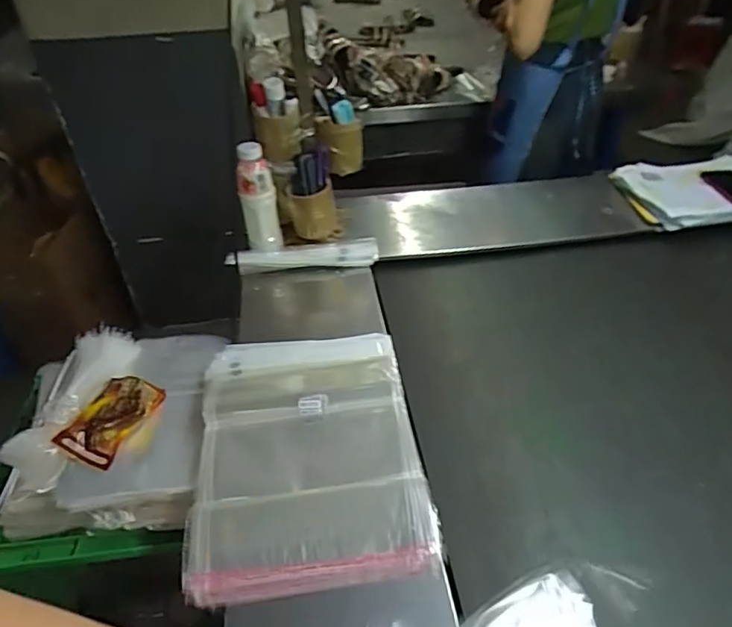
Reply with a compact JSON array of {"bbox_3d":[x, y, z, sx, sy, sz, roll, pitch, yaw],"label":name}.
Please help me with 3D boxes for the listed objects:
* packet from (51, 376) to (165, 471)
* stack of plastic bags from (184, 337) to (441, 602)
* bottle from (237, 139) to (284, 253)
[{"bbox_3d":[-0.372,0.149,0.778,0.100,0.017,0.135,14,44,17],"label":"packet"},{"bbox_3d":[-0.079,0.171,0.708,0.281,0.038,0.372,-6,42,-5],"label":"stack of plastic bags"},{"bbox_3d":[-0.199,-0.213,0.992,0.066,0.195,0.076,-10,42,-9],"label":"bottle"}]

